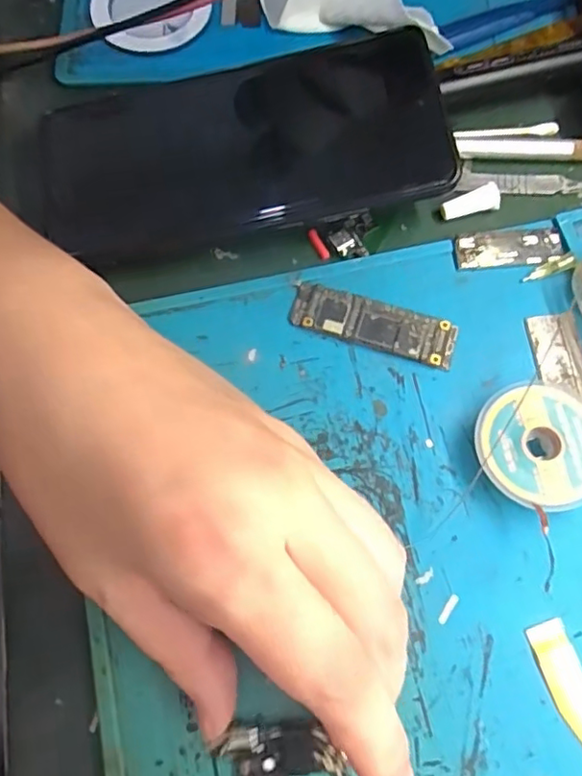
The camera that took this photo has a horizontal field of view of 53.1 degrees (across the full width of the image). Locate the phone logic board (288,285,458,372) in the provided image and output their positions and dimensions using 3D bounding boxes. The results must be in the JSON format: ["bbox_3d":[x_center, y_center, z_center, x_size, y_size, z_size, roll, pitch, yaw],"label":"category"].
[{"bbox_3d":[0.032,-0.025,0.228,0.064,0.005,0.019,16,72,6],"label":"phone logic board"}]

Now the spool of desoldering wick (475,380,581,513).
[{"bbox_3d":[0.088,0.021,0.208,0.043,0.012,0.045,0,71,1],"label":"spool of desoldering wick"}]

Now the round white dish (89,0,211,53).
[{"bbox_3d":[-0.069,-0.186,0.278,0.053,0.013,0.051,-14,71,-4],"label":"round white dish"}]

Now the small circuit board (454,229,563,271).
[{"bbox_3d":[0.089,-0.057,0.239,0.043,0.004,0.016,-4,71,0],"label":"small circuit board"}]

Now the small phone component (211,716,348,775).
[{"bbox_3d":[-0.003,0.114,0.180,0.038,0.004,0.019,-7,71,-1],"label":"small phone component"}]

